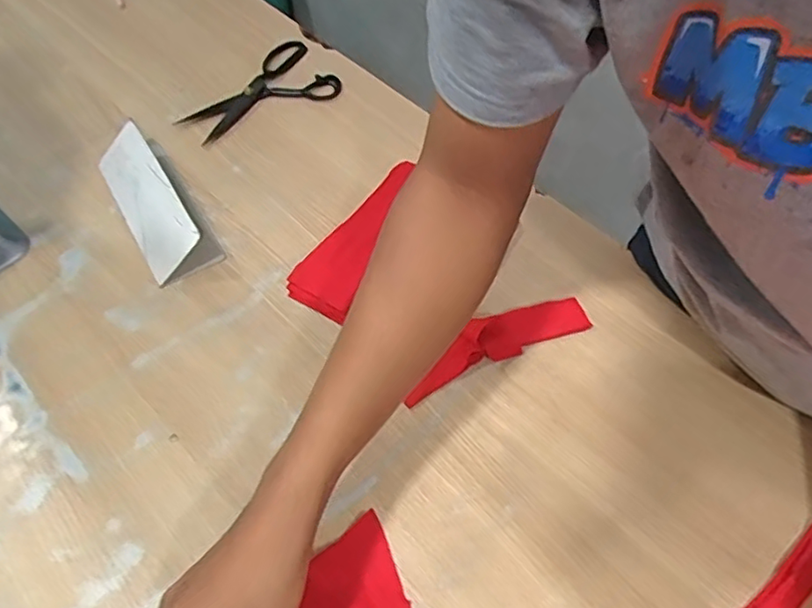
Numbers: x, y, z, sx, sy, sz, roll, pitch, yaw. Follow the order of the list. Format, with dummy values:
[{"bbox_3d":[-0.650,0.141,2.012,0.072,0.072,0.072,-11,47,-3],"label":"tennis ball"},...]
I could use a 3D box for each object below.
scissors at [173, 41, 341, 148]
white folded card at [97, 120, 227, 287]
[{"bbox_3d":[-0.199,-0.280,0.782,0.200,0.015,0.130,-29,61,-19],"label":"scissors"},{"bbox_3d":[-0.276,-0.117,0.663,0.077,0.043,0.218,-27,61,-19],"label":"white folded card"}]

